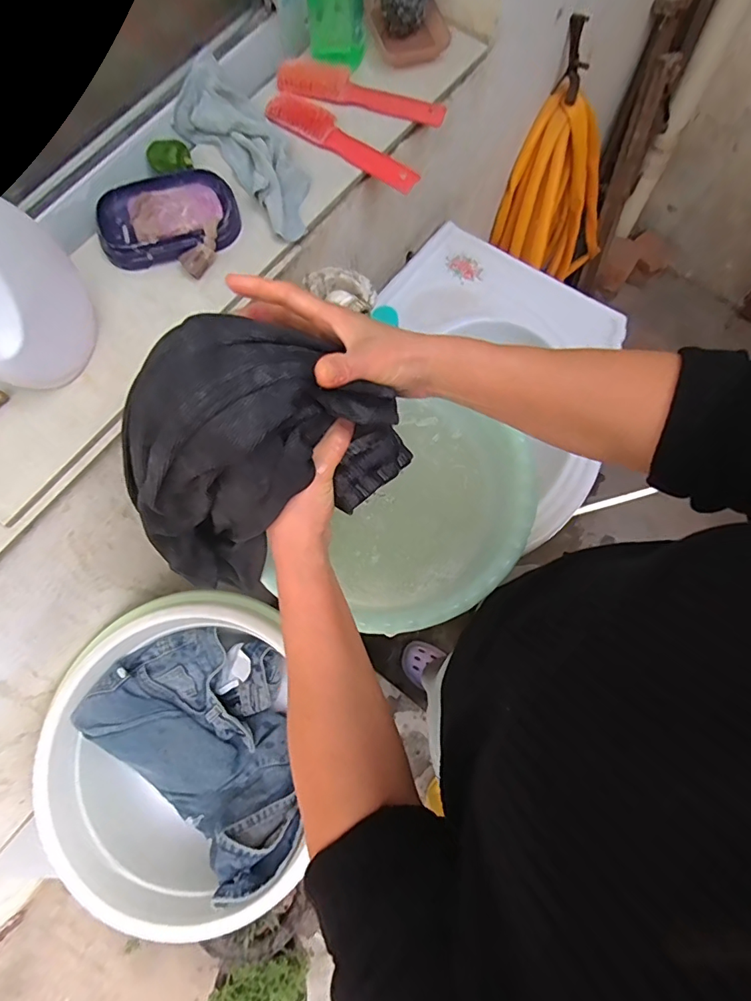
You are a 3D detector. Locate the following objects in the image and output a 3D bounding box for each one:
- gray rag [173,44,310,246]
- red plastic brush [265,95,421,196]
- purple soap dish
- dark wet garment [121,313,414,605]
[{"bbox_3d":[-0.135,-0.392,0.536,0.096,0.057,0.207,-43,76,-10],"label":"gray rag"},{"bbox_3d":[-0.044,-0.420,0.564,0.202,0.036,0.032,31,77,11],"label":"red plastic brush"},{"bbox_3d":[-0.225,-0.307,0.522,0.146,0.024,0.100,-17,73,-3],"label":"purple soap dish"},{"bbox_3d":[-0.081,-0.007,0.392,0.162,0.246,0.166,21,75,8],"label":"dark wet garment"}]

